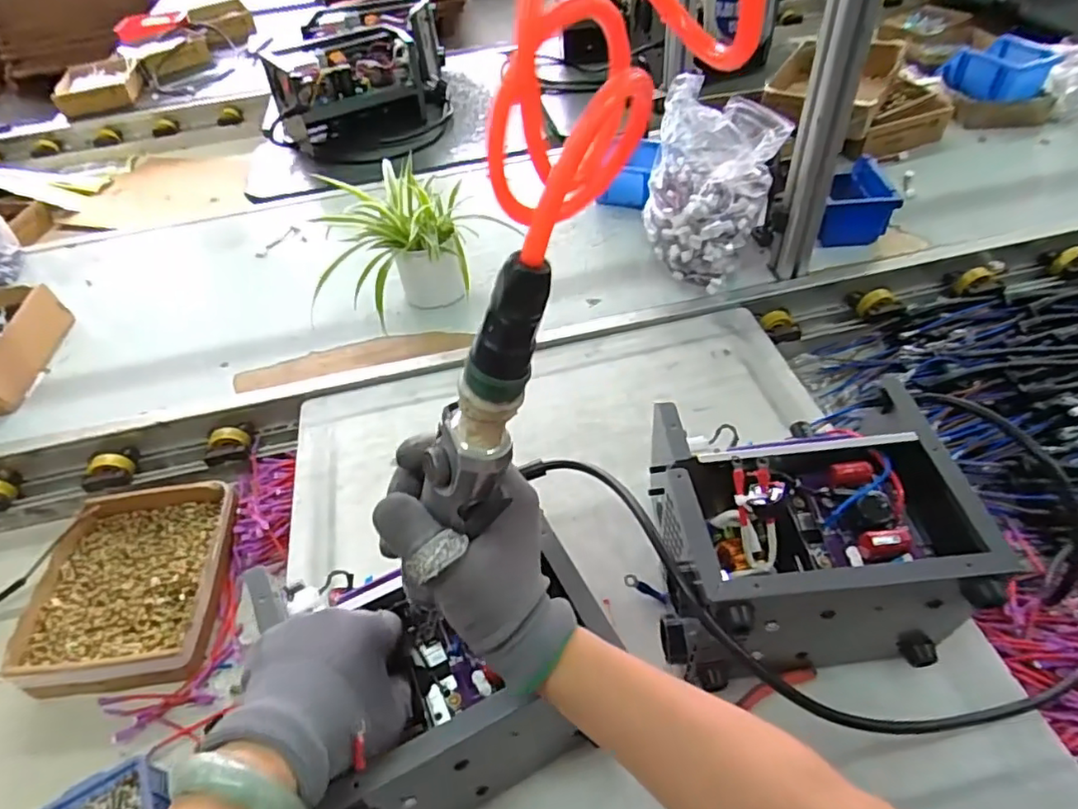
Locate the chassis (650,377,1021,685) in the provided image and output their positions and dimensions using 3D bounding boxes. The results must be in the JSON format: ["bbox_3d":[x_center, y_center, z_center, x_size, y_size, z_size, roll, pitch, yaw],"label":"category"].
[{"bbox_3d":[0.201,0.104,0.470,0.222,0.123,0.207,-6,48,2],"label":"chassis"}]

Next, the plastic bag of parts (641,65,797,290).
[{"bbox_3d":[0.231,-0.283,0.815,0.161,0.209,0.160,6,49,12],"label":"plastic bag of parts"}]

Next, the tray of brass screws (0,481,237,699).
[{"bbox_3d":[-0.455,0.196,0.679,0.209,0.042,0.226,-7,48,1],"label":"tray of brass screws"}]

